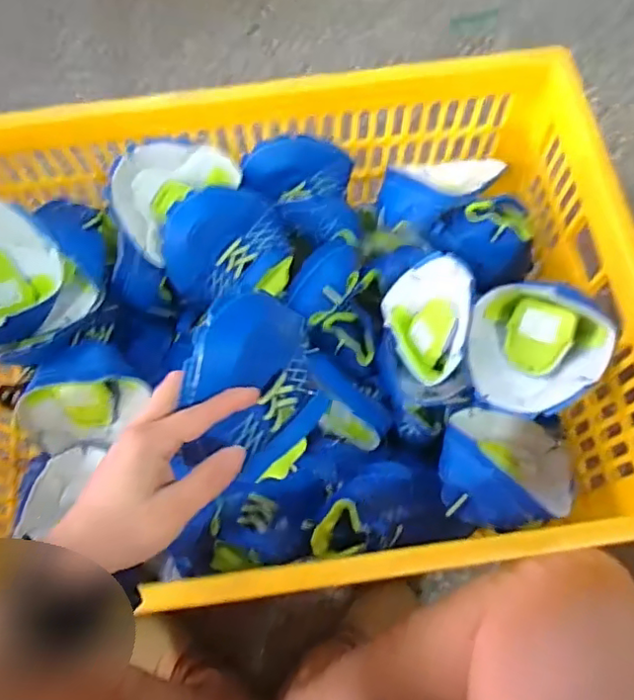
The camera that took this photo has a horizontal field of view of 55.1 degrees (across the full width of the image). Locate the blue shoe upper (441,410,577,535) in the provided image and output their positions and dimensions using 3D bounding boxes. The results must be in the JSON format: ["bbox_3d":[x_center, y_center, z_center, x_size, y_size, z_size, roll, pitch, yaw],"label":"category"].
[{"bbox_3d":[0.189,0.119,0.614,0.137,0.076,0.126,8,69,3],"label":"blue shoe upper"}]

